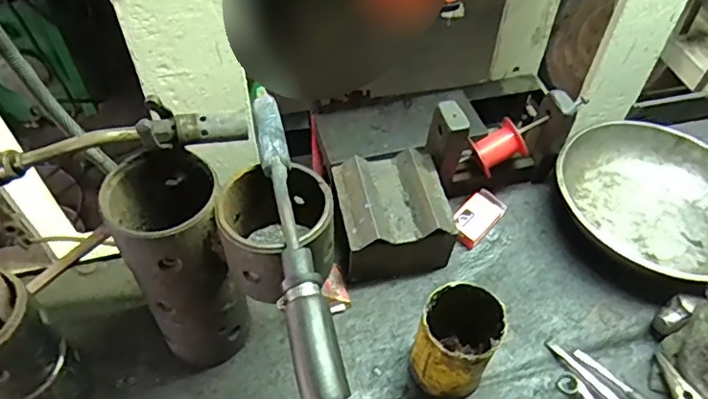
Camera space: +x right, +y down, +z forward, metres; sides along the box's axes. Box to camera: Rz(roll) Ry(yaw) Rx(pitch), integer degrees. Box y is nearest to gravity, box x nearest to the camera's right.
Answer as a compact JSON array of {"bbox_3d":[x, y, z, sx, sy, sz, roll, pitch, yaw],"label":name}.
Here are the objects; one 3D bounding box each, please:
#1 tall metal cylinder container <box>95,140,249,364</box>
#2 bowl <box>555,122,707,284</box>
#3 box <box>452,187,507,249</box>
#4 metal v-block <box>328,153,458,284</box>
[{"bbox_3d":[-0.152,0.068,0.516,0.080,0.233,0.086,1,50,-1],"label":"tall metal cylinder container"},{"bbox_3d":[0.369,0.007,0.679,0.234,0.066,0.234,1,50,-1],"label":"bowl"},{"bbox_3d":[0.151,0.022,0.684,0.044,0.011,0.075,42,68,11],"label":"box"},{"bbox_3d":[0.045,0.025,0.641,0.121,0.095,0.129,-7,51,-7],"label":"metal v-block"}]

